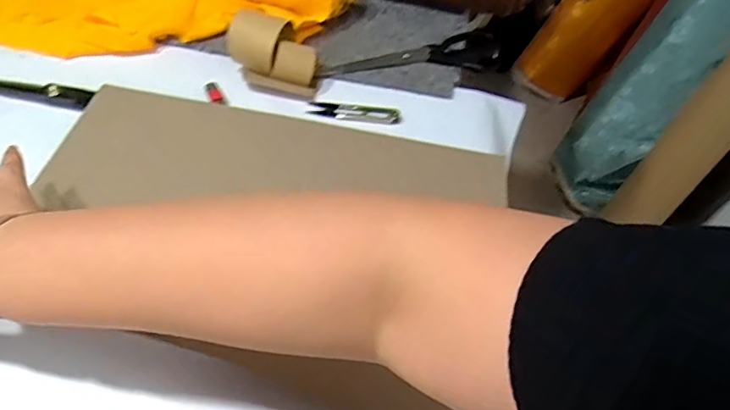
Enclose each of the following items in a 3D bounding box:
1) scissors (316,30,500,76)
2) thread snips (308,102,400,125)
[{"bbox_3d":[0.062,-0.181,0.622,0.231,0.017,0.065,-8,55,-11],"label":"scissors"},{"bbox_3d":[-0.011,-0.105,0.568,0.098,0.007,0.028,5,54,-2],"label":"thread snips"}]

